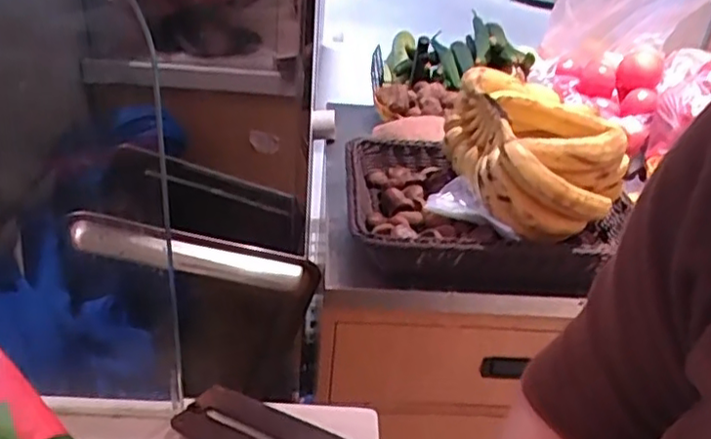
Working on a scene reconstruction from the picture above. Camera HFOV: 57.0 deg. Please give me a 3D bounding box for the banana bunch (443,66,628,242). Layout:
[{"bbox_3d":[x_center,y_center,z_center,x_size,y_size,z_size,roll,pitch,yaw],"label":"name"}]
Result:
[{"bbox_3d":[0.248,-0.093,0.883,0.212,0.133,0.244,-3,33,-13],"label":"banana bunch"}]

